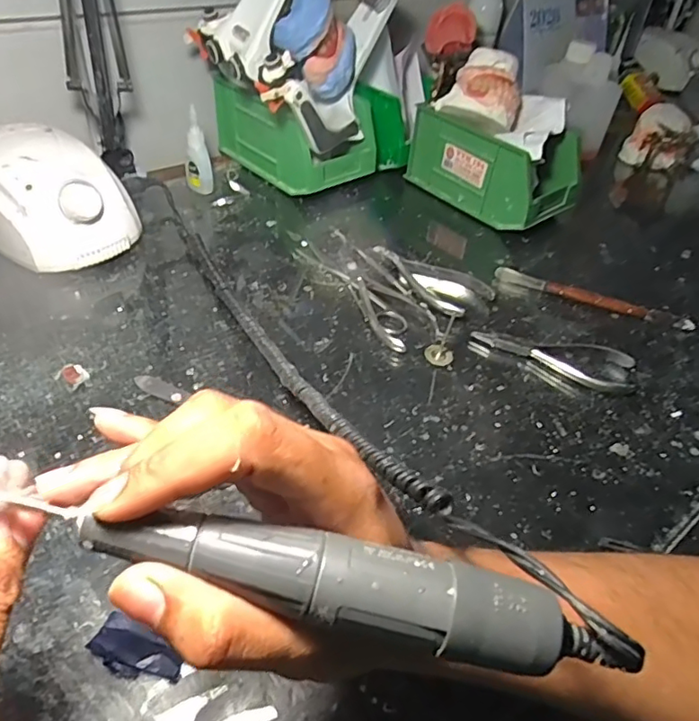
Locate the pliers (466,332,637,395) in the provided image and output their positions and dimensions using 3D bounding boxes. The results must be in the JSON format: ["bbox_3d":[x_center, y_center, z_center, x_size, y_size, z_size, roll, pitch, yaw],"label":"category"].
[{"bbox_3d":[0.161,-0.005,0.447,0.127,0.011,0.043,18,44,12],"label":"pliers"}]

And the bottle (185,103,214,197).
[{"bbox_3d":[-0.155,-0.212,0.572,0.026,0.083,0.017,-6,45,-14],"label":"bottle"}]

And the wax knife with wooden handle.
[{"bbox_3d":[0.218,-0.056,0.506,0.170,0.014,0.014,20,45,13],"label":"wax knife with wooden handle"}]

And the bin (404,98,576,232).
[{"bbox_3d":[0.162,-0.219,0.620,0.099,0.086,0.170,-28,53,-31],"label":"bin"}]

